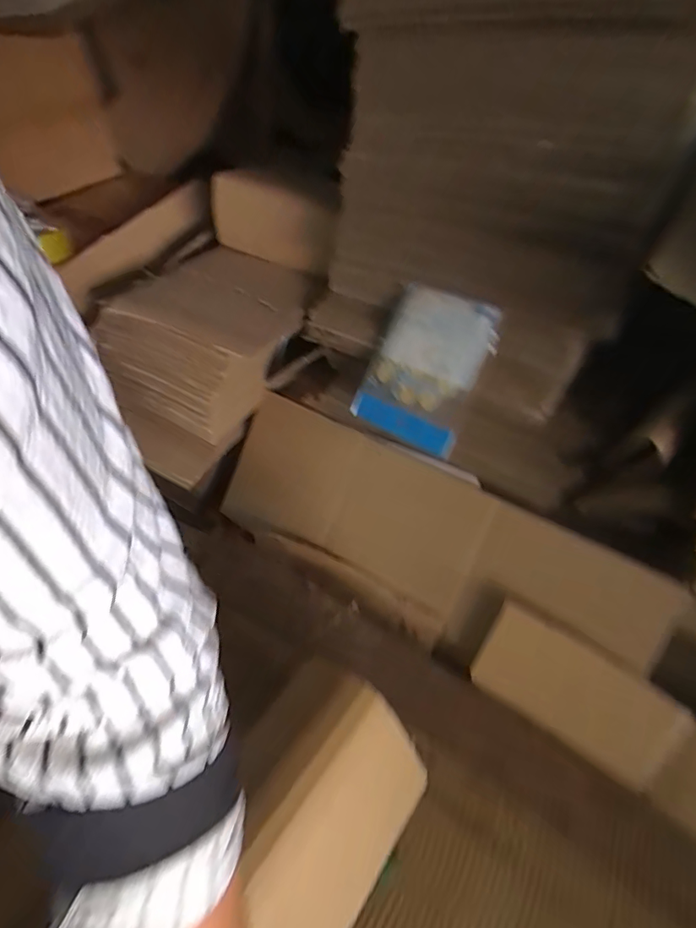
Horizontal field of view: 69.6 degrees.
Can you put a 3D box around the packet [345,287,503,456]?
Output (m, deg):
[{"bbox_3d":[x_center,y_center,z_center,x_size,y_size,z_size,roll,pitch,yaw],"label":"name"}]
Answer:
[{"bbox_3d":[0.090,-0.113,0.596,0.138,0.173,0.021,32,19,28],"label":"packet"}]

